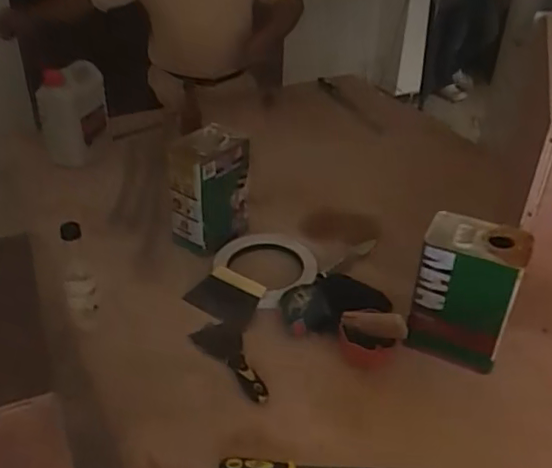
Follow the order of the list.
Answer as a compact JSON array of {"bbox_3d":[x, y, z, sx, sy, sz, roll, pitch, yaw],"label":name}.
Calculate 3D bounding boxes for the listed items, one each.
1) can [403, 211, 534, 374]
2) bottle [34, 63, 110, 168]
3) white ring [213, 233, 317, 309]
[{"bbox_3d":[0.317,0.095,1.002,0.155,0.214,0.131,16,38,20],"label":"can"},{"bbox_3d":[-0.529,-0.313,1.561,0.168,0.229,0.140,-11,37,-17],"label":"bottle"},{"bbox_3d":[-0.020,0.065,1.204,0.203,0.028,0.197,1,35,-1],"label":"white ring"}]

